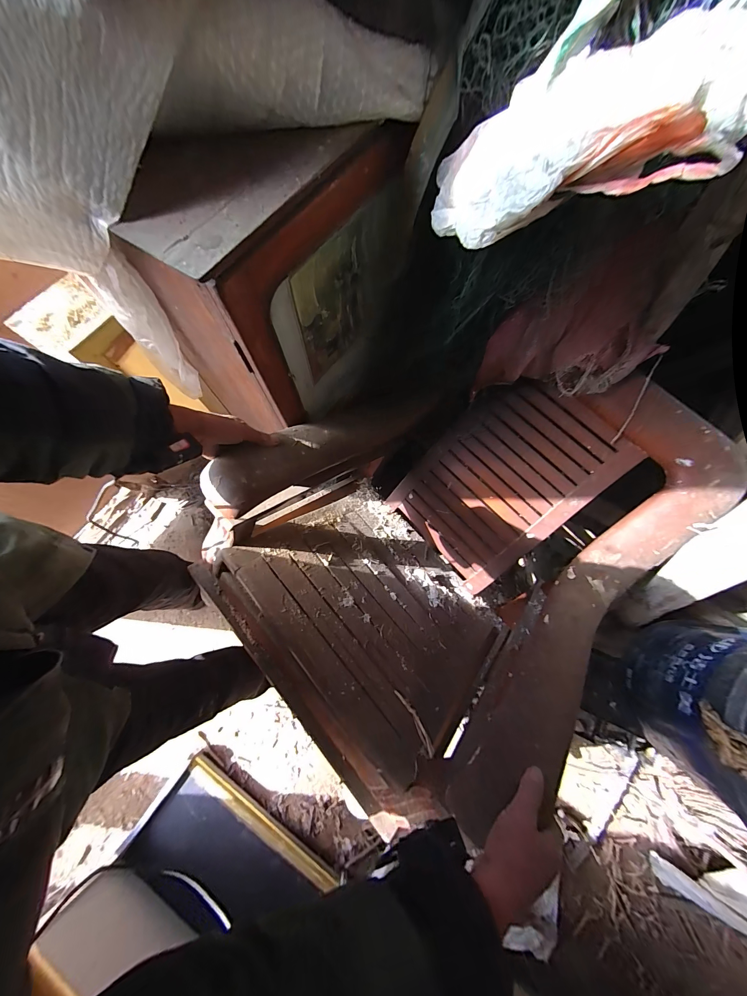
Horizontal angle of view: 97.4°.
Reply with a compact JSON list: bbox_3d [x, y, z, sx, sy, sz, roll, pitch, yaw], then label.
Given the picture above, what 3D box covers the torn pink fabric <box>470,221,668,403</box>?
[{"bbox_3d":[0.375,-0.291,0.588,0.287,0.253,0.137,-15,74,-4],"label":"torn pink fabric"}]

